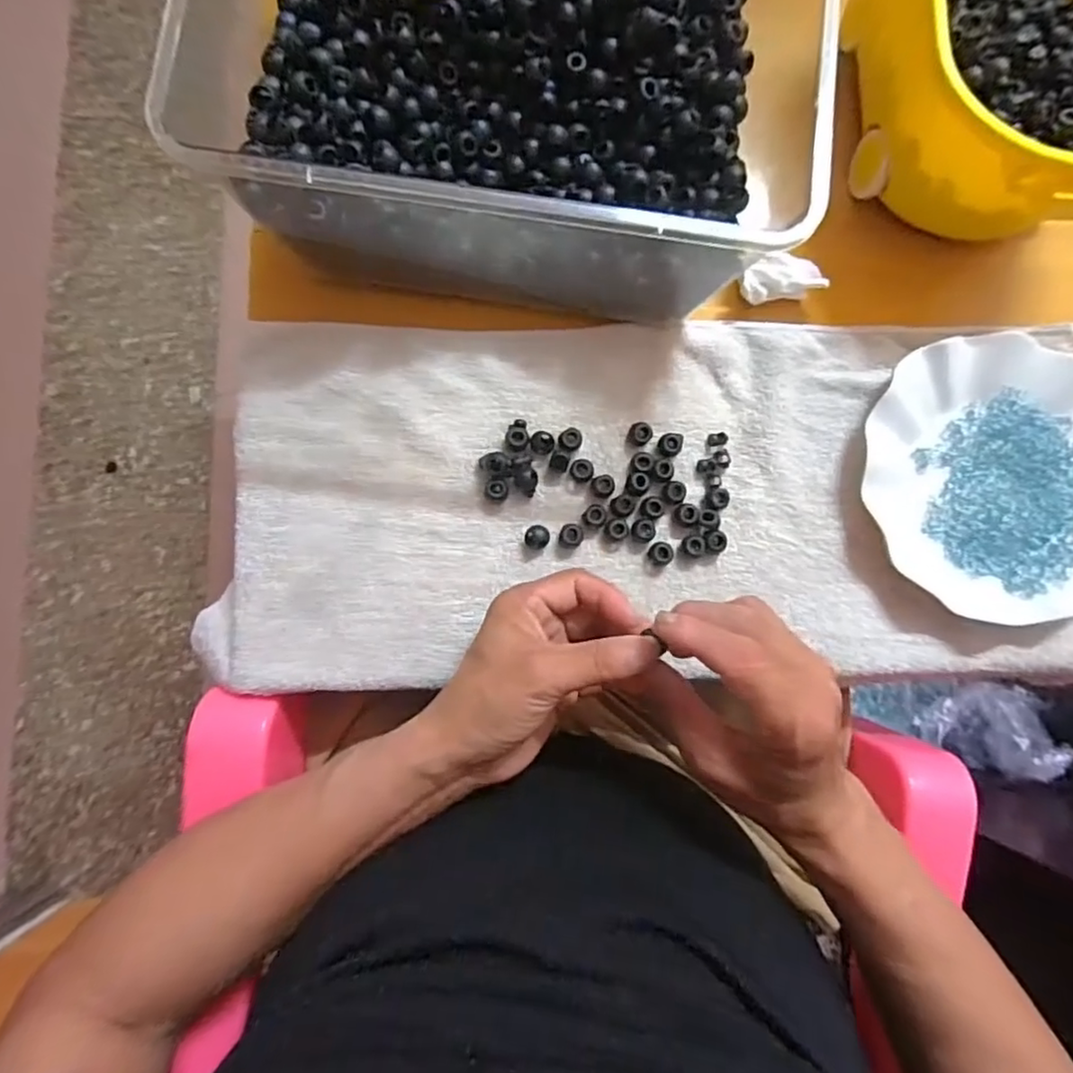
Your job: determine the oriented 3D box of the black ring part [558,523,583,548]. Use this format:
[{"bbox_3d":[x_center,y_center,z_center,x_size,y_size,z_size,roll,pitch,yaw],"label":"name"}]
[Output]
[{"bbox_3d":[0.022,-0.001,0.393,0.015,0.009,0.015,0,84,-3],"label":"black ring part"}]

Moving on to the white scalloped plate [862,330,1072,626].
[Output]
[{"bbox_3d":[0.308,-0.037,0.405,0.181,0.024,0.182,0,84,-3],"label":"white scalloped plate"}]

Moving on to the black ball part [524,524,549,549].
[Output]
[{"bbox_3d":[0.000,0.001,0.390,0.015,0.012,0.015,0,84,-3],"label":"black ball part"}]

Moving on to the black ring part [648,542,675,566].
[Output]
[{"bbox_3d":[0.079,0.011,0.393,0.015,0.007,0.015,0,84,-3],"label":"black ring part"}]

